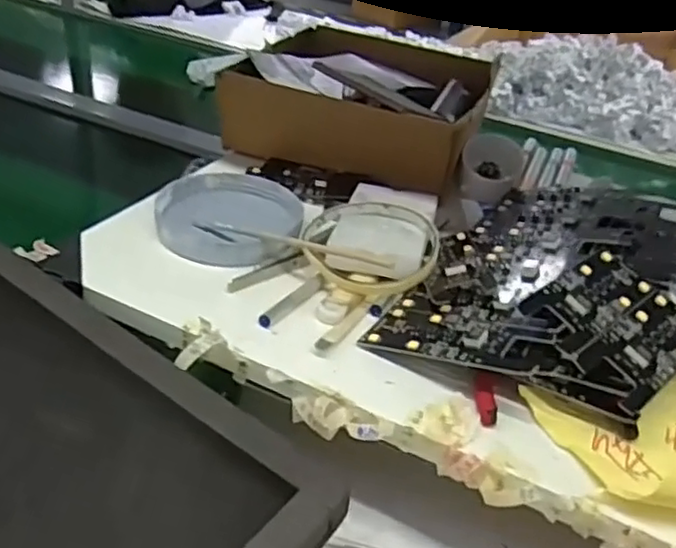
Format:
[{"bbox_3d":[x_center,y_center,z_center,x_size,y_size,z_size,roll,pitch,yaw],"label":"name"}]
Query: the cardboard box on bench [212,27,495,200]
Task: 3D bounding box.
[{"bbox_3d":[0.024,-0.158,0.612,0.206,0.063,0.213,16,35,13],"label":"cardboard box on bench"}]

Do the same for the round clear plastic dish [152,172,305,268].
[{"bbox_3d":[-0.076,-0.045,0.468,0.099,0.015,0.114,5,34,-4],"label":"round clear plastic dish"}]

